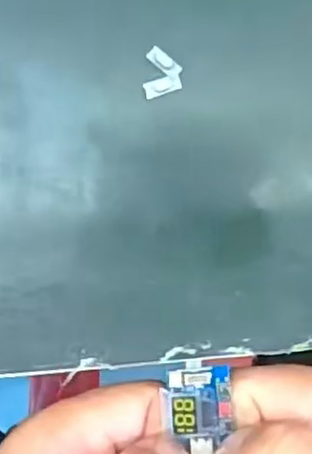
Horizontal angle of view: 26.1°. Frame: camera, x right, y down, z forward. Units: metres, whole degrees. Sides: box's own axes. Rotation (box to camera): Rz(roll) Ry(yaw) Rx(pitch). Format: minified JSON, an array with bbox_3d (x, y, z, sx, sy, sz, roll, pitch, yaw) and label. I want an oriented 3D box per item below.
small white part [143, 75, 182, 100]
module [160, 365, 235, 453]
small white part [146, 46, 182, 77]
[{"bbox_3d":[0.002,-0.045,0.217,0.012,0.004,0.005,-18,92,-2],"label":"small white part"},{"bbox_3d":[0.015,0.061,0.224,0.021,0.013,0.027,1,91,-3],"label":"module"},{"bbox_3d":[0.003,-0.053,0.217,0.012,0.004,0.005,40,89,-3],"label":"small white part"}]

